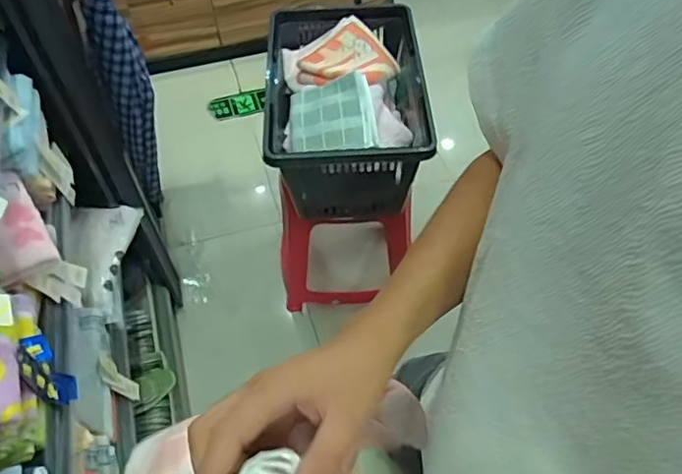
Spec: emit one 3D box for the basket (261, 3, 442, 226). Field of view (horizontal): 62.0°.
[{"bbox_3d":[0.015,-0.284,1.322,0.334,0.258,0.505,-3,54,-1],"label":"basket"}]

